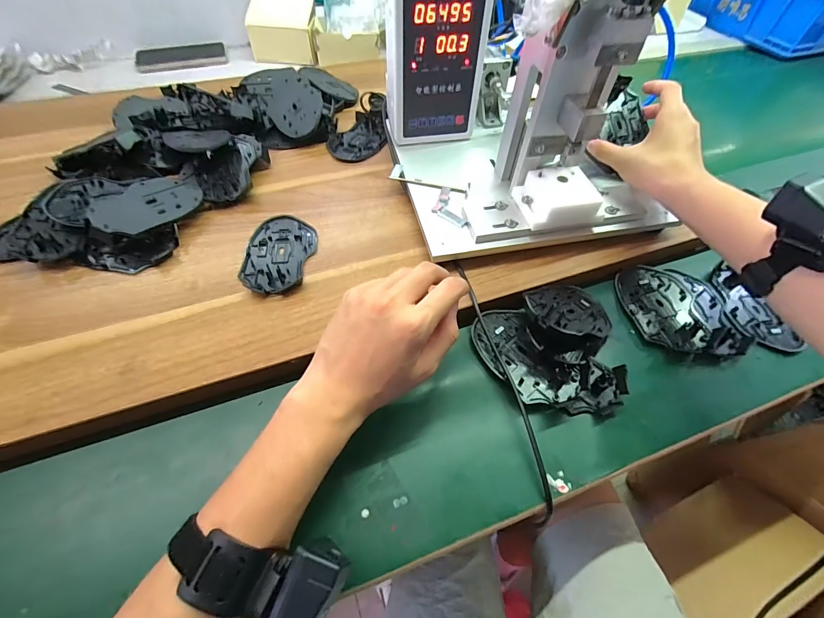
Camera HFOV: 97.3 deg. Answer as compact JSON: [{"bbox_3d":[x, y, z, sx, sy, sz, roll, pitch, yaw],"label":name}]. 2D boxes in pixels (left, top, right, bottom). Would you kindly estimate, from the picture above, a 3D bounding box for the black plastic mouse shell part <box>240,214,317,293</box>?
[{"bbox_3d":[-0.146,-0.063,0.402,0.071,0.014,0.111,6,55,1],"label":"black plastic mouse shell part"}]

